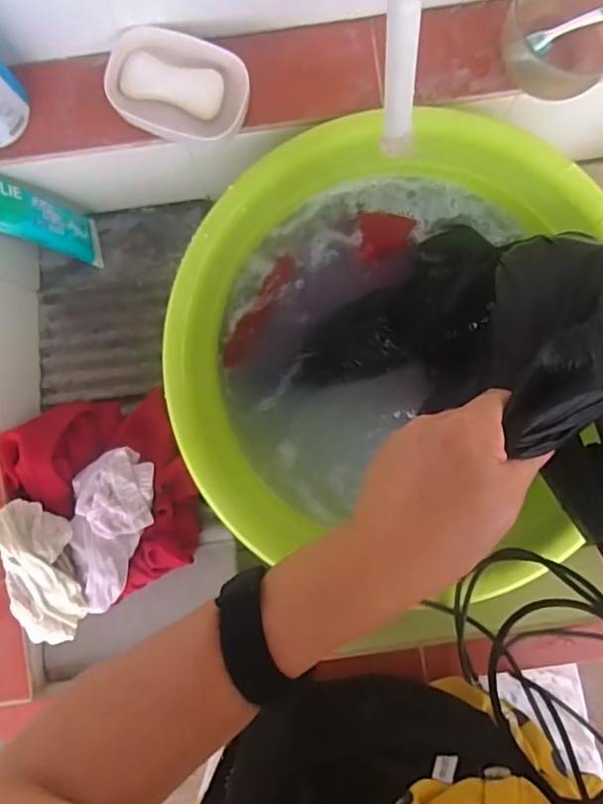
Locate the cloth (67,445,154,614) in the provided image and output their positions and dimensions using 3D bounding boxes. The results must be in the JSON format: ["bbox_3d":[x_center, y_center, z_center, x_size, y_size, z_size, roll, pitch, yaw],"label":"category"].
[{"bbox_3d":[-0.167,0.111,0.522,0.064,0.030,0.134,2,92,0],"label":"cloth"}]

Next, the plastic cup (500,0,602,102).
[{"bbox_3d":[0.222,-0.309,0.492,0.101,0.074,0.100,0,92,0],"label":"plastic cup"}]

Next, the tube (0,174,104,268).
[{"bbox_3d":[-0.265,-0.182,0.568,0.034,0.196,0.052,17,93,27],"label":"tube"}]

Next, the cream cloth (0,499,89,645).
[{"bbox_3d":[-0.218,0.143,0.495,0.056,0.030,0.122,-8,92,1],"label":"cream cloth"}]

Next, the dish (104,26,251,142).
[{"bbox_3d":[-0.105,-0.270,0.515,0.118,0.031,0.083,20,92,-1],"label":"dish"}]

